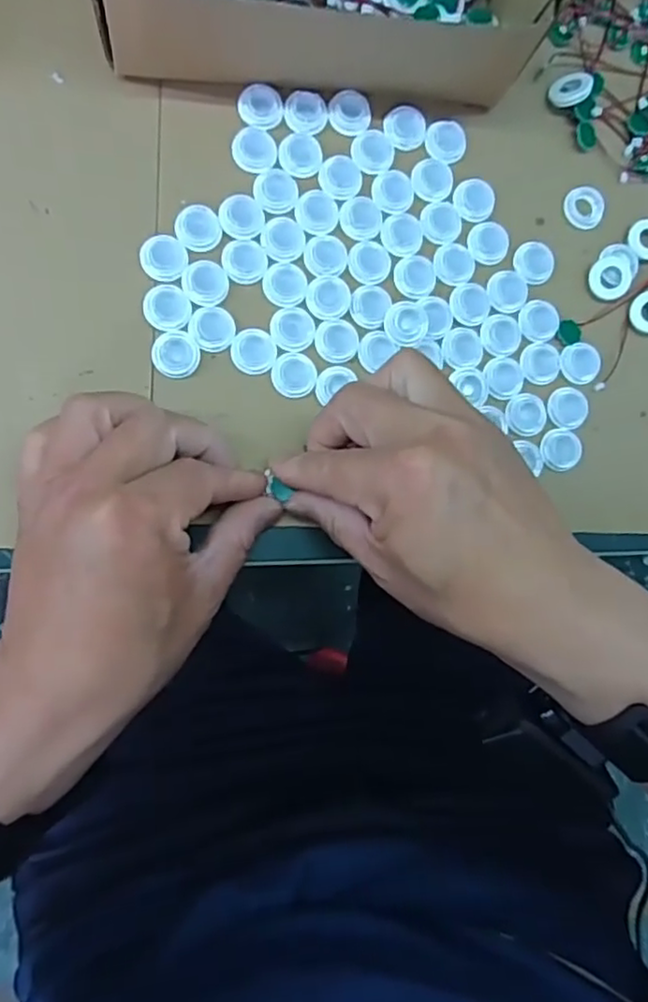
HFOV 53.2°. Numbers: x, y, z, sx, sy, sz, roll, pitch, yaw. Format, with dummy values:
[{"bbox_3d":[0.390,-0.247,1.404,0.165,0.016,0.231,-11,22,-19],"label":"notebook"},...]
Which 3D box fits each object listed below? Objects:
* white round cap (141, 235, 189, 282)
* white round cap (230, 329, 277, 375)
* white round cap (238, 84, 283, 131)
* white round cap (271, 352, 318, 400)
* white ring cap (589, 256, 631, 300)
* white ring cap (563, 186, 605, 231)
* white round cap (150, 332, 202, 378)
[{"bbox_3d":[-0.079,-0.120,0.319,0.022,0.004,0.022,0,87,-10],"label":"white round cap"},{"bbox_3d":[-0.035,-0.075,0.324,0.022,0.004,0.022,0,87,-10],"label":"white round cap"},{"bbox_3d":[-0.032,-0.201,0.330,0.022,0.004,0.021,0,87,-10],"label":"white round cap"},{"bbox_3d":[-0.015,-0.064,0.328,0.023,0.004,0.022,0,87,-10],"label":"white round cap"},{"bbox_3d":[0.159,-0.123,0.358,0.024,0.005,0.022,0,87,-10],"label":"white ring cap"},{"bbox_3d":[0.146,-0.164,0.361,0.024,0.004,0.024,0,87,-10],"label":"white ring cap"},{"bbox_3d":[-0.073,-0.072,0.318,0.022,0.004,0.022,0,87,-10],"label":"white round cap"}]

